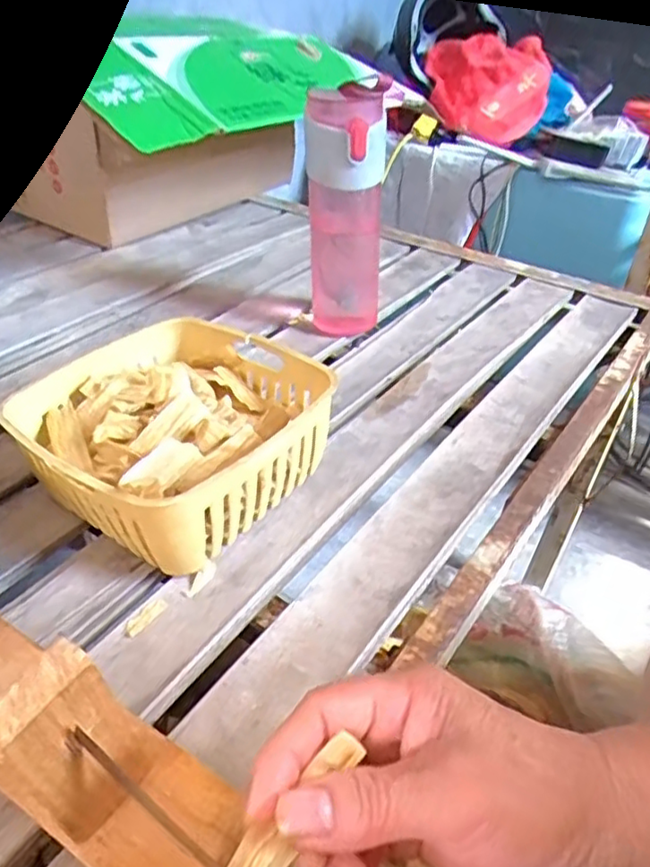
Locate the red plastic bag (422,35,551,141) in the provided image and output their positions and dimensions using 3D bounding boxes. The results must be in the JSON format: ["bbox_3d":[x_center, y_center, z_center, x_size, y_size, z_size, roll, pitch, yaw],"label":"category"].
[{"bbox_3d":[0.292,-0.621,1.222,0.203,0.184,0.174,5,38,3],"label":"red plastic bag"}]

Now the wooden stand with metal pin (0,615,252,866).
[{"bbox_3d":[-0.118,0.127,0.297,0.276,0.125,0.068,26,43,26],"label":"wooden stand with metal pin"}]

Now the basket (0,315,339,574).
[{"bbox_3d":[-0.114,-0.002,0.479,0.192,0.080,0.178,27,44,27],"label":"basket"}]

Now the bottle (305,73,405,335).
[{"bbox_3d":[0.019,-0.201,0.623,0.073,0.225,0.060,0,36,-5],"label":"bottle"}]

